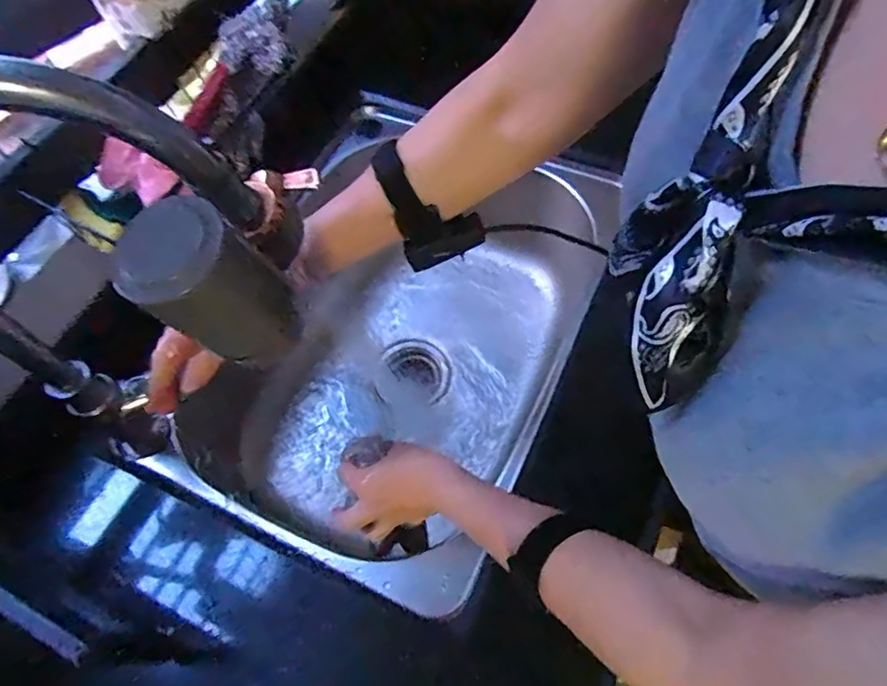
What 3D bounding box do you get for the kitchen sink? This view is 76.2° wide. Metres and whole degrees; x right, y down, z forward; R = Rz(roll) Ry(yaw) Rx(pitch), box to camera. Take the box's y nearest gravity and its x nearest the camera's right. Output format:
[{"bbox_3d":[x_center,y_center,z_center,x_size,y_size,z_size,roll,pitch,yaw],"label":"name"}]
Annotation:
[{"bbox_3d":[-0.044,0.003,0.723,0.369,0.196,0.546,18,64,13],"label":"kitchen sink"}]

